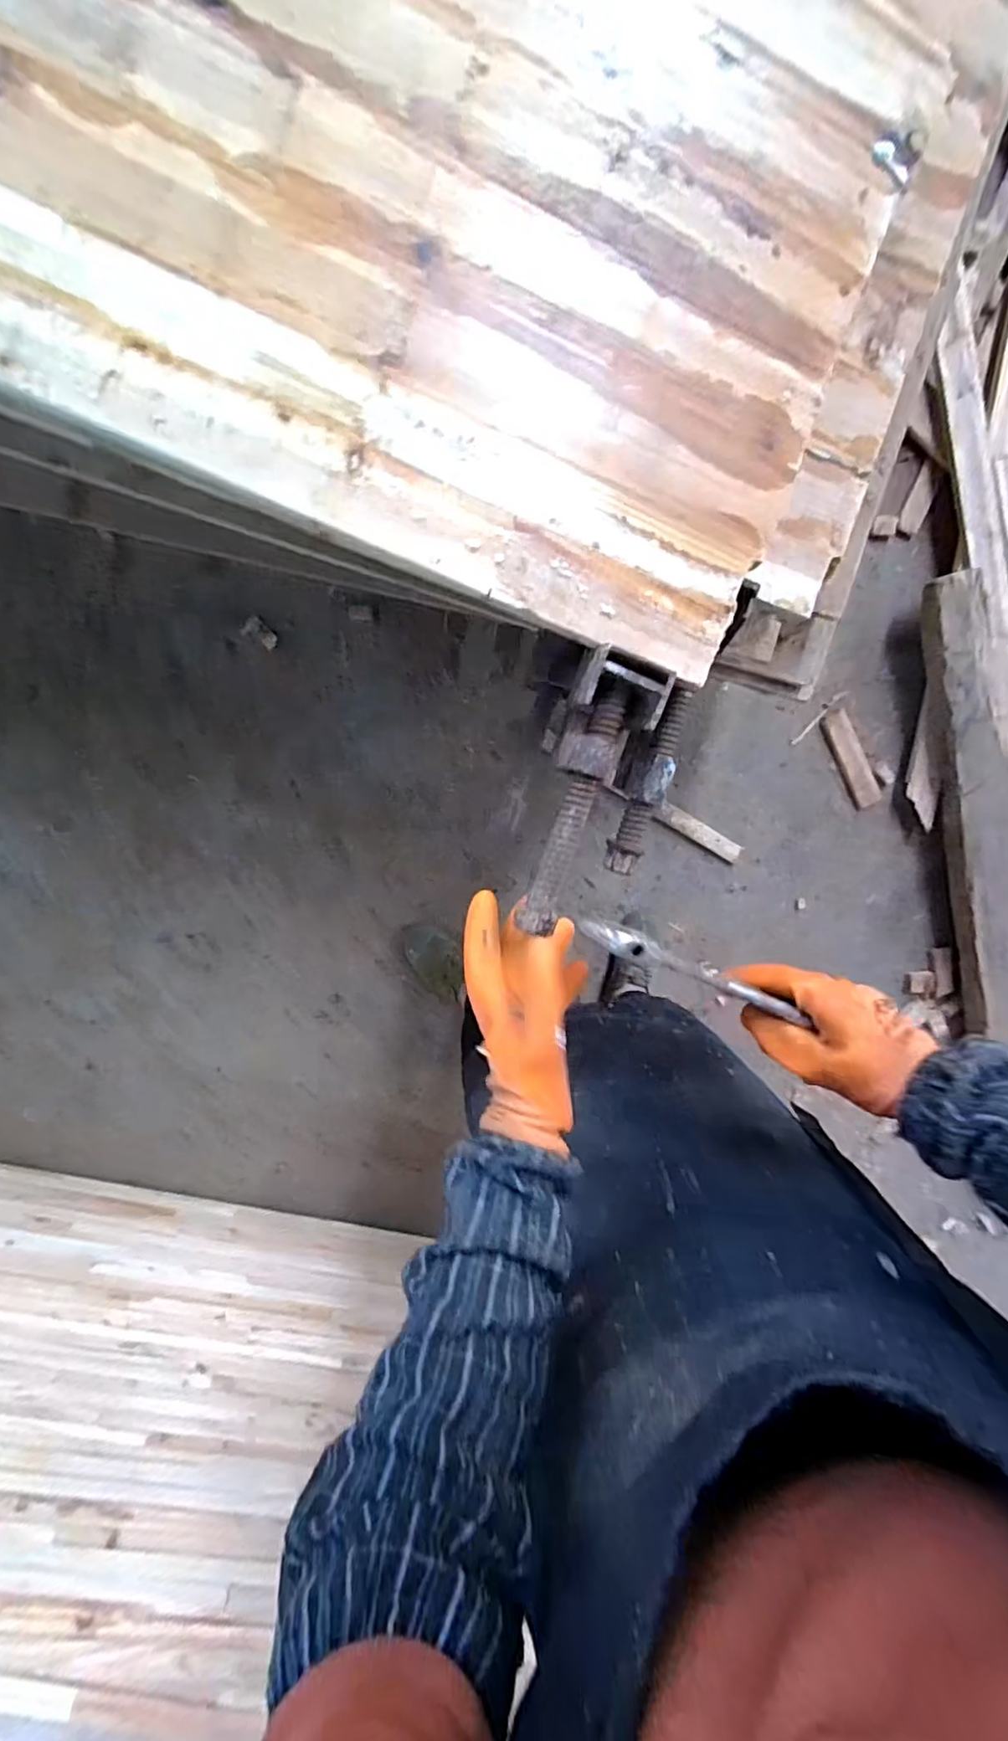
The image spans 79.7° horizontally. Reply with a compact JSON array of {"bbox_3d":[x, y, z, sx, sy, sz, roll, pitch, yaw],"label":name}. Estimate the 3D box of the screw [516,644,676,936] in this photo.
[{"bbox_3d":[0.055,-0.057,0.419,0.063,0.048,0.175,15,100,-6],"label":"screw"}]

